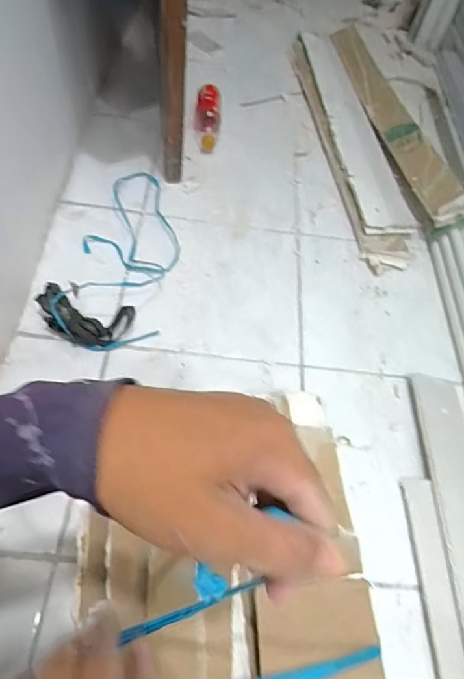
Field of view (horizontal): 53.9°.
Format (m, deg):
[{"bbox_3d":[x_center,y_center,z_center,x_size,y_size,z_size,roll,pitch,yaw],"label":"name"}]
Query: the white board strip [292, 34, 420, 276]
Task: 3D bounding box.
[{"bbox_3d":[0.273,-0.519,1.106,0.138,0.043,0.907,0,56,-10],"label":"white board strip"}]

